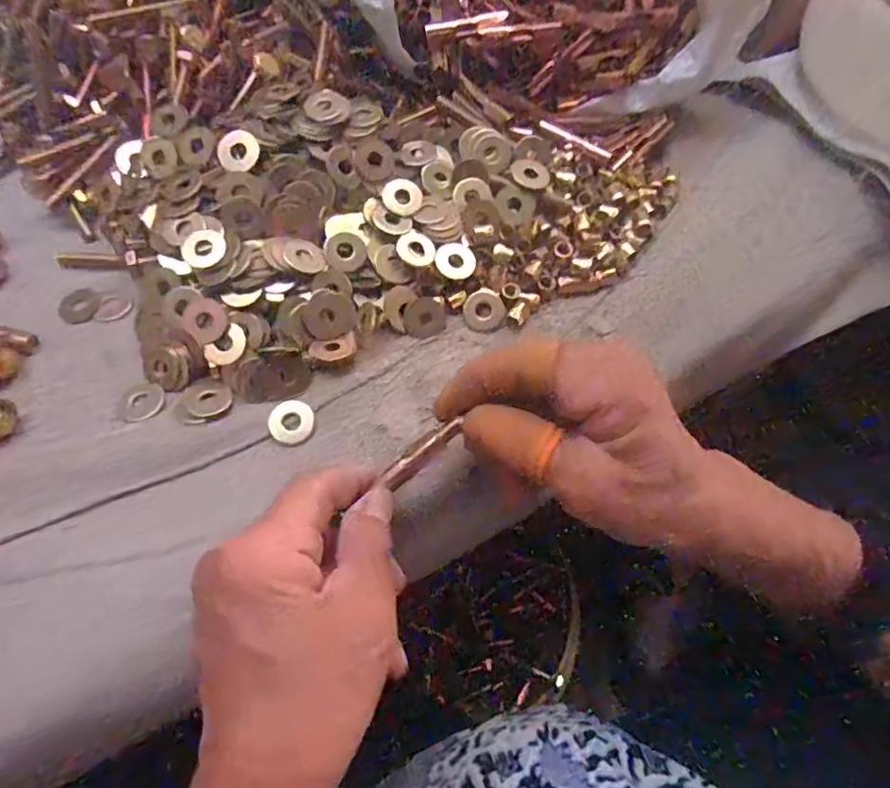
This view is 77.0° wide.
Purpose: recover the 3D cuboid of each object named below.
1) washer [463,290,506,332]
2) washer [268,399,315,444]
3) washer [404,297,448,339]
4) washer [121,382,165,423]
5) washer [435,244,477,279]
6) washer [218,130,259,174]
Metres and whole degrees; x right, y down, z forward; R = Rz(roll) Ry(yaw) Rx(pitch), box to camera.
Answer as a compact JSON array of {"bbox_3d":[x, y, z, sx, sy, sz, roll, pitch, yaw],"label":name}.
[{"bbox_3d":[0.021,-0.043,0.292,0.021,0.004,0.022,-19,82,-1],"label":"washer"},{"bbox_3d":[-0.072,0.013,0.262,0.020,0.004,0.022,-21,64,-10],"label":"washer"},{"bbox_3d":[-0.010,-0.039,0.288,0.023,0.004,0.020,-23,90,-15],"label":"washer"},{"bbox_3d":[-0.143,0.003,0.263,0.019,0.004,0.020,0,63,1],"label":"washer"},{"bbox_3d":[0.006,-0.069,0.291,0.021,0.004,0.020,2,75,-9],"label":"washer"},{"bbox_3d":[-0.102,-0.120,0.276,0.021,0.004,0.024,20,71,1],"label":"washer"}]

